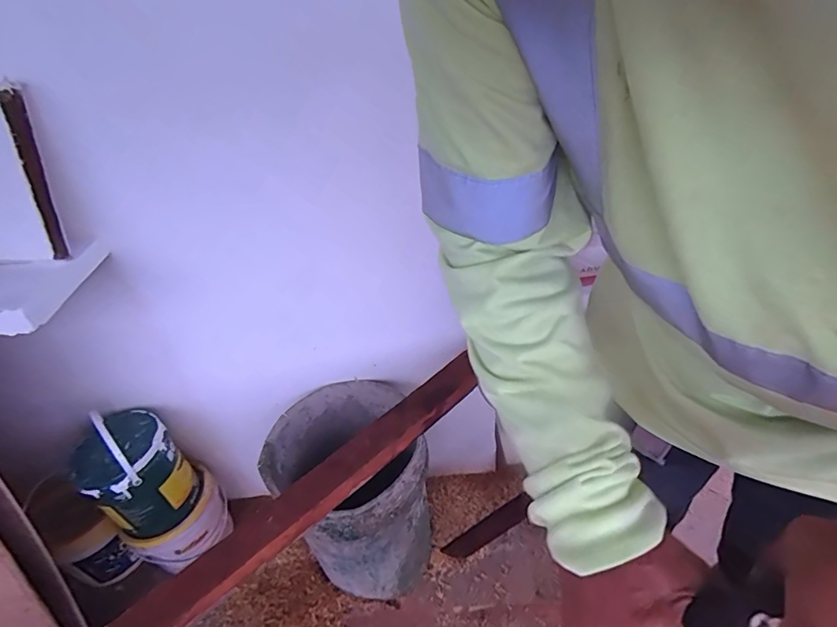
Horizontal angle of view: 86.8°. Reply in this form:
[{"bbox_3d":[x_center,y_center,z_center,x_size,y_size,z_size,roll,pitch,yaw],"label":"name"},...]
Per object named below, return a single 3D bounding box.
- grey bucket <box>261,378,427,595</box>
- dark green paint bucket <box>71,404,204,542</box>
[{"bbox_3d":[-0.114,0.374,0.919,0.289,0.376,0.292,-4,36,3],"label":"grey bucket"},{"bbox_3d":[-0.582,0.325,0.913,0.181,0.240,0.163,24,46,36],"label":"dark green paint bucket"}]

